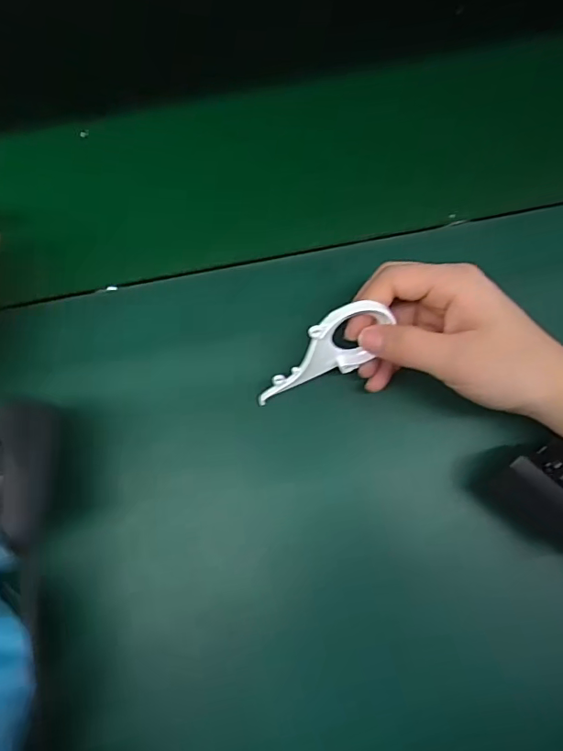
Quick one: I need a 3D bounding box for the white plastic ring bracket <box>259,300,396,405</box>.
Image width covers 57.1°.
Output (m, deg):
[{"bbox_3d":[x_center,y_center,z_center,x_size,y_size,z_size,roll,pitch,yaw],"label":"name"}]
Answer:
[{"bbox_3d":[0.024,-0.009,0.301,0.041,0.088,0.011,5,48,-34],"label":"white plastic ring bracket"}]

